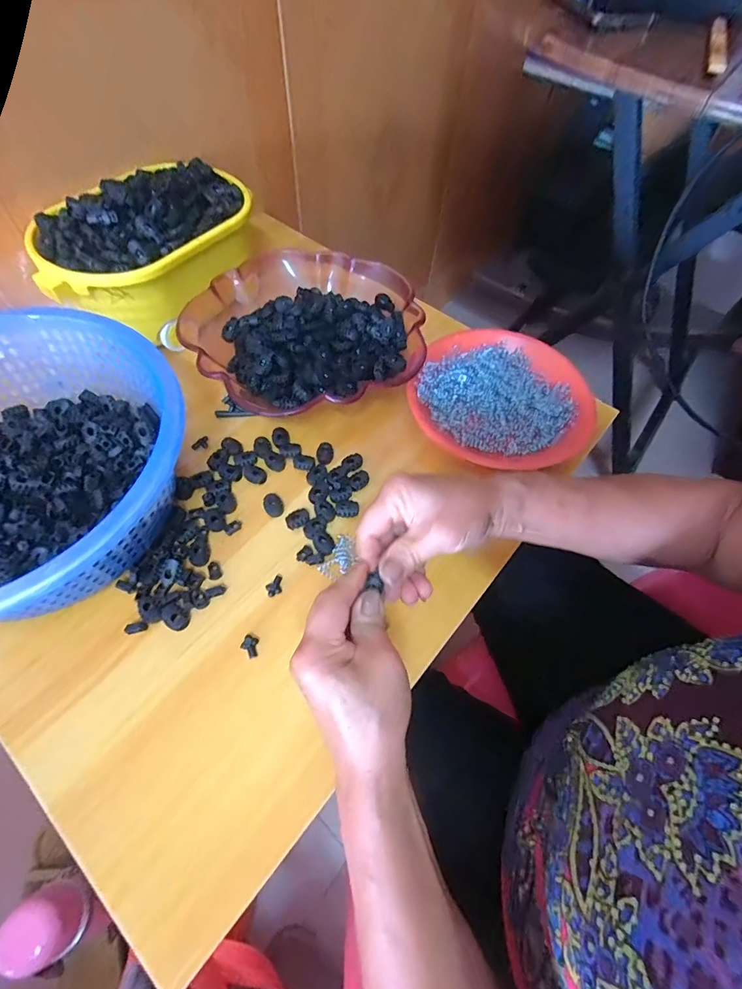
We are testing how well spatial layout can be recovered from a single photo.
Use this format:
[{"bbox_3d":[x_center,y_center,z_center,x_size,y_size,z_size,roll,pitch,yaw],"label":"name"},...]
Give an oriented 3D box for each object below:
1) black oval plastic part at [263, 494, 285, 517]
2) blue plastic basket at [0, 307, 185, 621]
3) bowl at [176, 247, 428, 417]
[{"bbox_3d":[-0.092,0.010,0.400,0.017,0.006,0.024,-16,62,-11],"label":"black oval plastic part"},{"bbox_3d":[-0.297,-0.018,0.340,0.240,0.098,0.264,1,60,-2],"label":"blue plastic basket"},{"bbox_3d":[-0.073,-0.188,0.487,0.249,0.062,0.252,1,60,-2],"label":"bowl"}]

